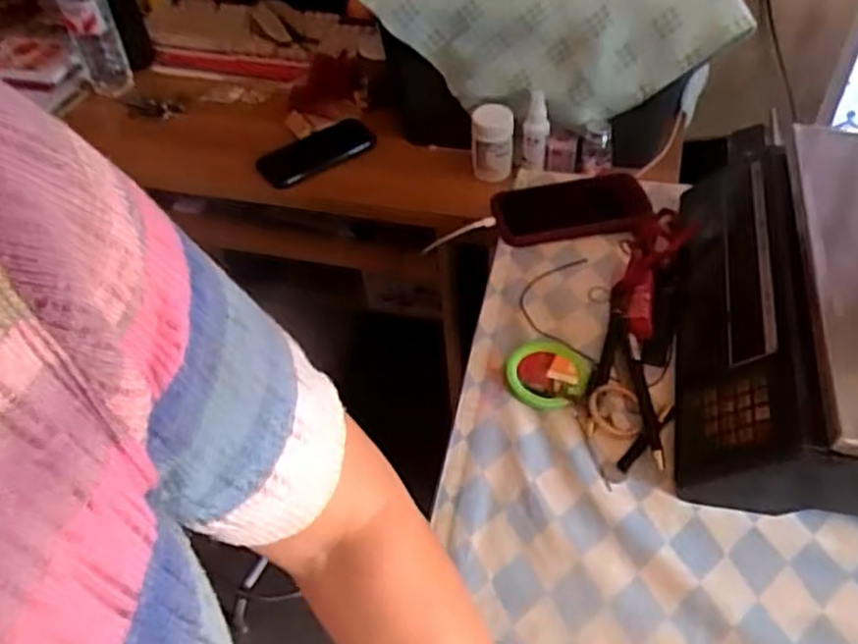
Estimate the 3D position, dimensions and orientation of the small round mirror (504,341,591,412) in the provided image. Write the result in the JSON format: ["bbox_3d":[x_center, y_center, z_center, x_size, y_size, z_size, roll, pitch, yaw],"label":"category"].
[{"bbox_3d":[0.100,0.043,0.624,0.072,0.008,0.068,-2,48,2],"label":"small round mirror"}]

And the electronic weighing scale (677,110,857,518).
[{"bbox_3d":[0.357,-0.008,0.588,0.294,0.105,0.355,7,49,11],"label":"electronic weighing scale"}]

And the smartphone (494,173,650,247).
[{"bbox_3d":[0.146,-0.118,0.772,0.156,0.017,0.091,-6,47,-1],"label":"smartphone"}]

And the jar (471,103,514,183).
[{"bbox_3d":[0.085,-0.238,0.996,0.052,0.077,0.060,3,48,7],"label":"jar"}]

